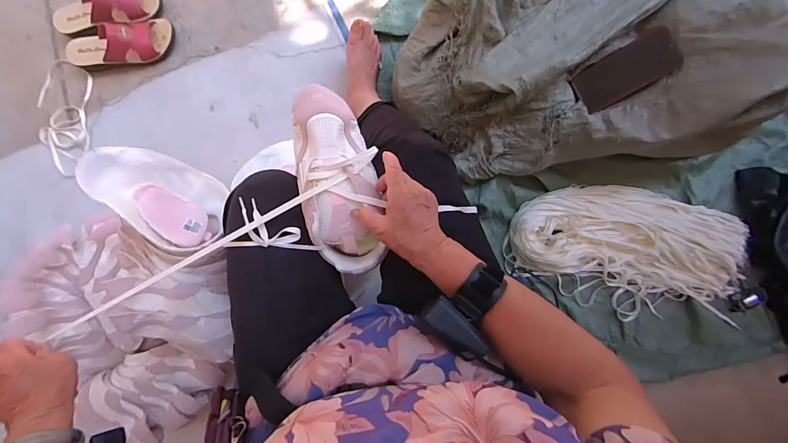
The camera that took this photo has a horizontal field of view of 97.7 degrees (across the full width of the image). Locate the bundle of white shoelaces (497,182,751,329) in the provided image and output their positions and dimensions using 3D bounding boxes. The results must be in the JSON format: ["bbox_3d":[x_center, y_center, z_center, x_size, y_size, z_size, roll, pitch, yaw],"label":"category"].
[{"bbox_3d":[0.556,0.061,0.798,0.564,0.065,0.283,17,88,-2],"label":"bundle of white shoelaces"}]

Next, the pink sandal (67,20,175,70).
[{"bbox_3d":[-0.612,-0.394,0.757,0.227,0.090,0.083,-16,89,-3],"label":"pink sandal"}]

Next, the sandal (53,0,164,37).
[{"bbox_3d":[-0.646,-0.474,0.767,0.226,0.076,0.083,-18,89,-3],"label":"sandal"}]

